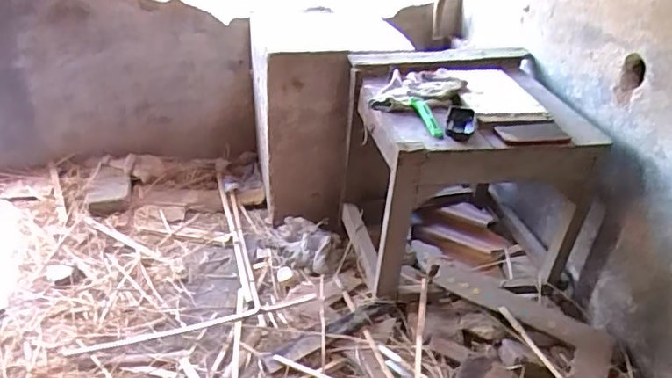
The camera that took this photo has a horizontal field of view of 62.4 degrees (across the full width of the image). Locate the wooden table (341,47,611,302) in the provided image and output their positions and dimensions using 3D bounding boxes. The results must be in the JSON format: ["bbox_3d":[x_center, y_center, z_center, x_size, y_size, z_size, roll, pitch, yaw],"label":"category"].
[{"bbox_3d":[0.281,-0.031,1.289,0.466,0.446,0.460,1,31,-2],"label":"wooden table"}]

